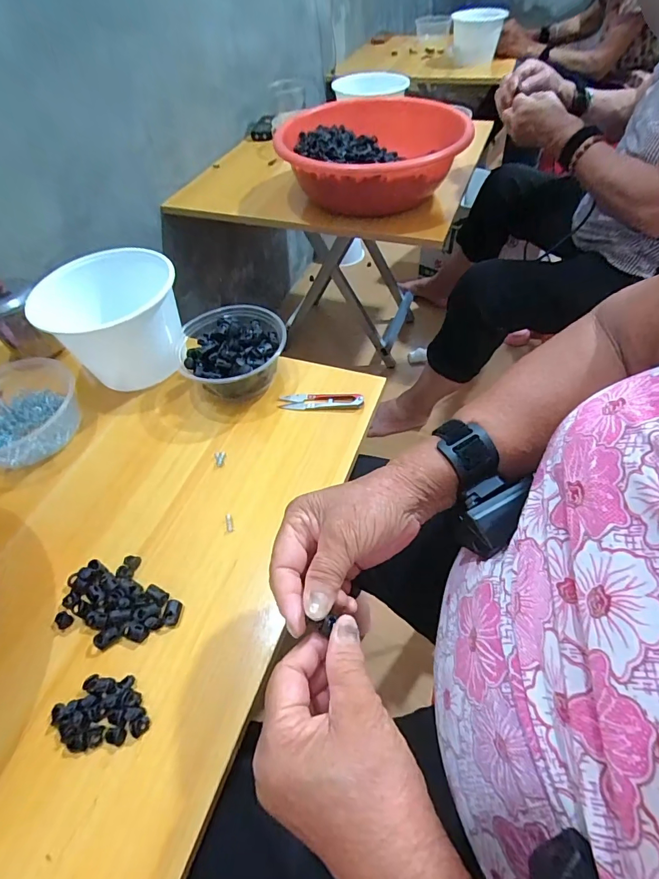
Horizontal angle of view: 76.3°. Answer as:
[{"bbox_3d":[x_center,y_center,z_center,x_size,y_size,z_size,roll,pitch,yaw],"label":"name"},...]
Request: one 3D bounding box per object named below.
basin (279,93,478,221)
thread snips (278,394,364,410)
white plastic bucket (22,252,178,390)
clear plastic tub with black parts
[{"bbox_3d":[0.085,-0.534,0.805,0.337,0.119,0.340,8,54,12],"label":"basin"},{"bbox_3d":[-0.010,-0.048,0.504,0.100,0.010,0.026,0,53,6],"label":"thread snips"},{"bbox_3d":[-0.258,-0.150,0.526,0.142,0.114,0.128,-9,52,-1],"label":"white plastic bucket"},{"bbox_3d":[-0.115,-0.101,0.517,0.126,0.061,0.125,-3,52,4],"label":"clear plastic tub with black parts"}]

